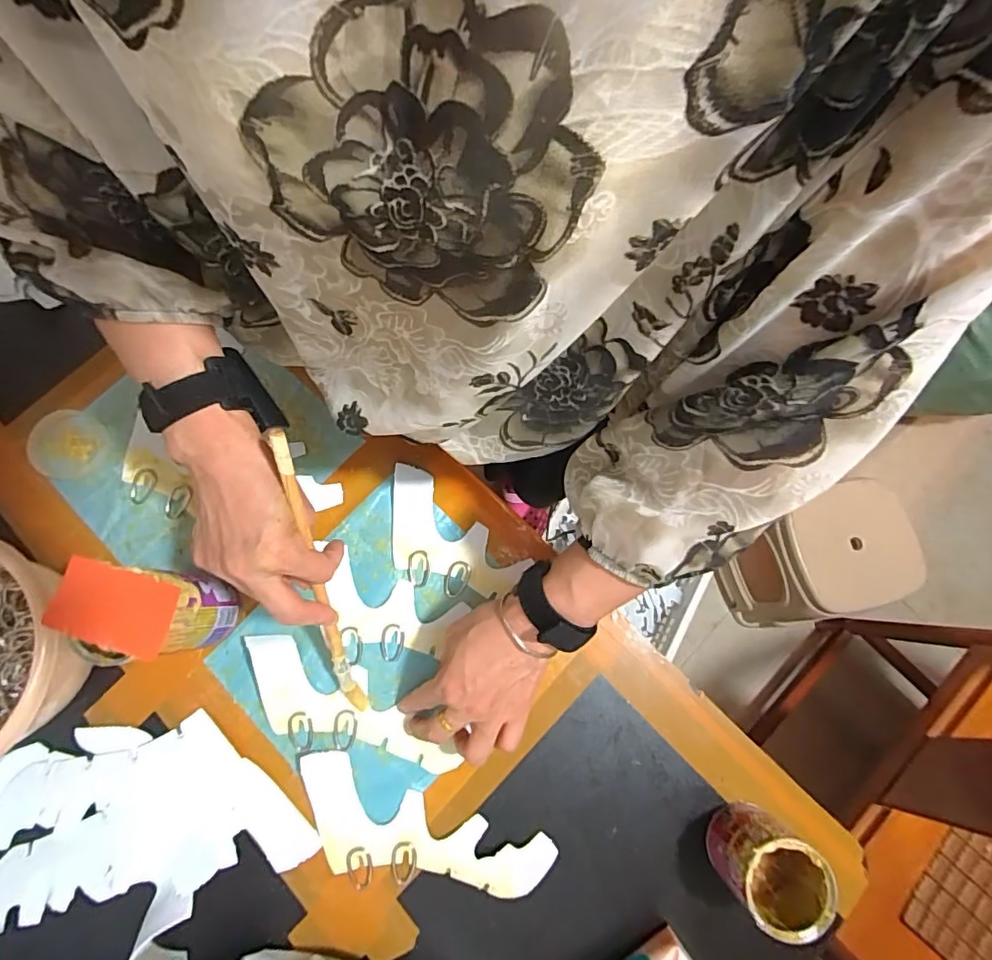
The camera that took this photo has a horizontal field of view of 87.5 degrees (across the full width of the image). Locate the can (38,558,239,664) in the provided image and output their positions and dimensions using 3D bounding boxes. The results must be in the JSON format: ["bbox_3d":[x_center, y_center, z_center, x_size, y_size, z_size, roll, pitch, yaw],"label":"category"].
[{"bbox_3d":[-0.259,0.102,0.406,0.076,0.126,0.063,9,78,1],"label":"can"}]

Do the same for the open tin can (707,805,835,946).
[{"bbox_3d":[0.210,0.302,0.403,0.062,0.073,0.070,-39,82,-8],"label":"open tin can"}]

